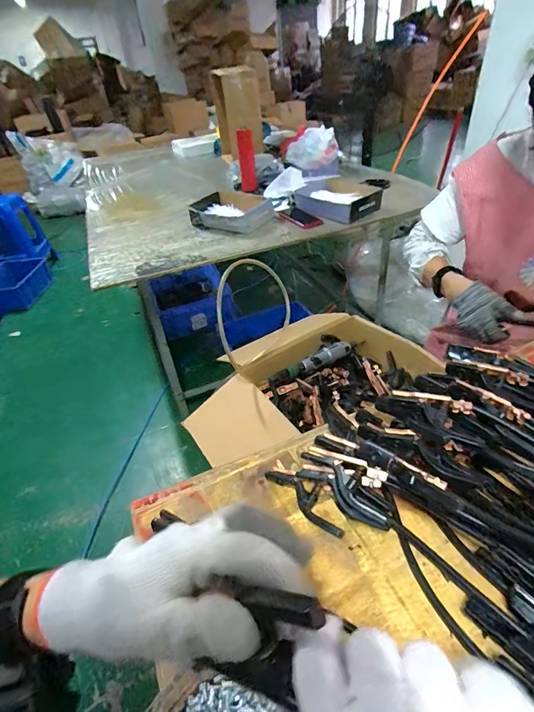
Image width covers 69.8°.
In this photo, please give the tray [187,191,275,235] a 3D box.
[{"bbox_3d":[-0.134,-0.519,1.351,0.273,0.067,0.305,-13,39,-8],"label":"tray"}]

